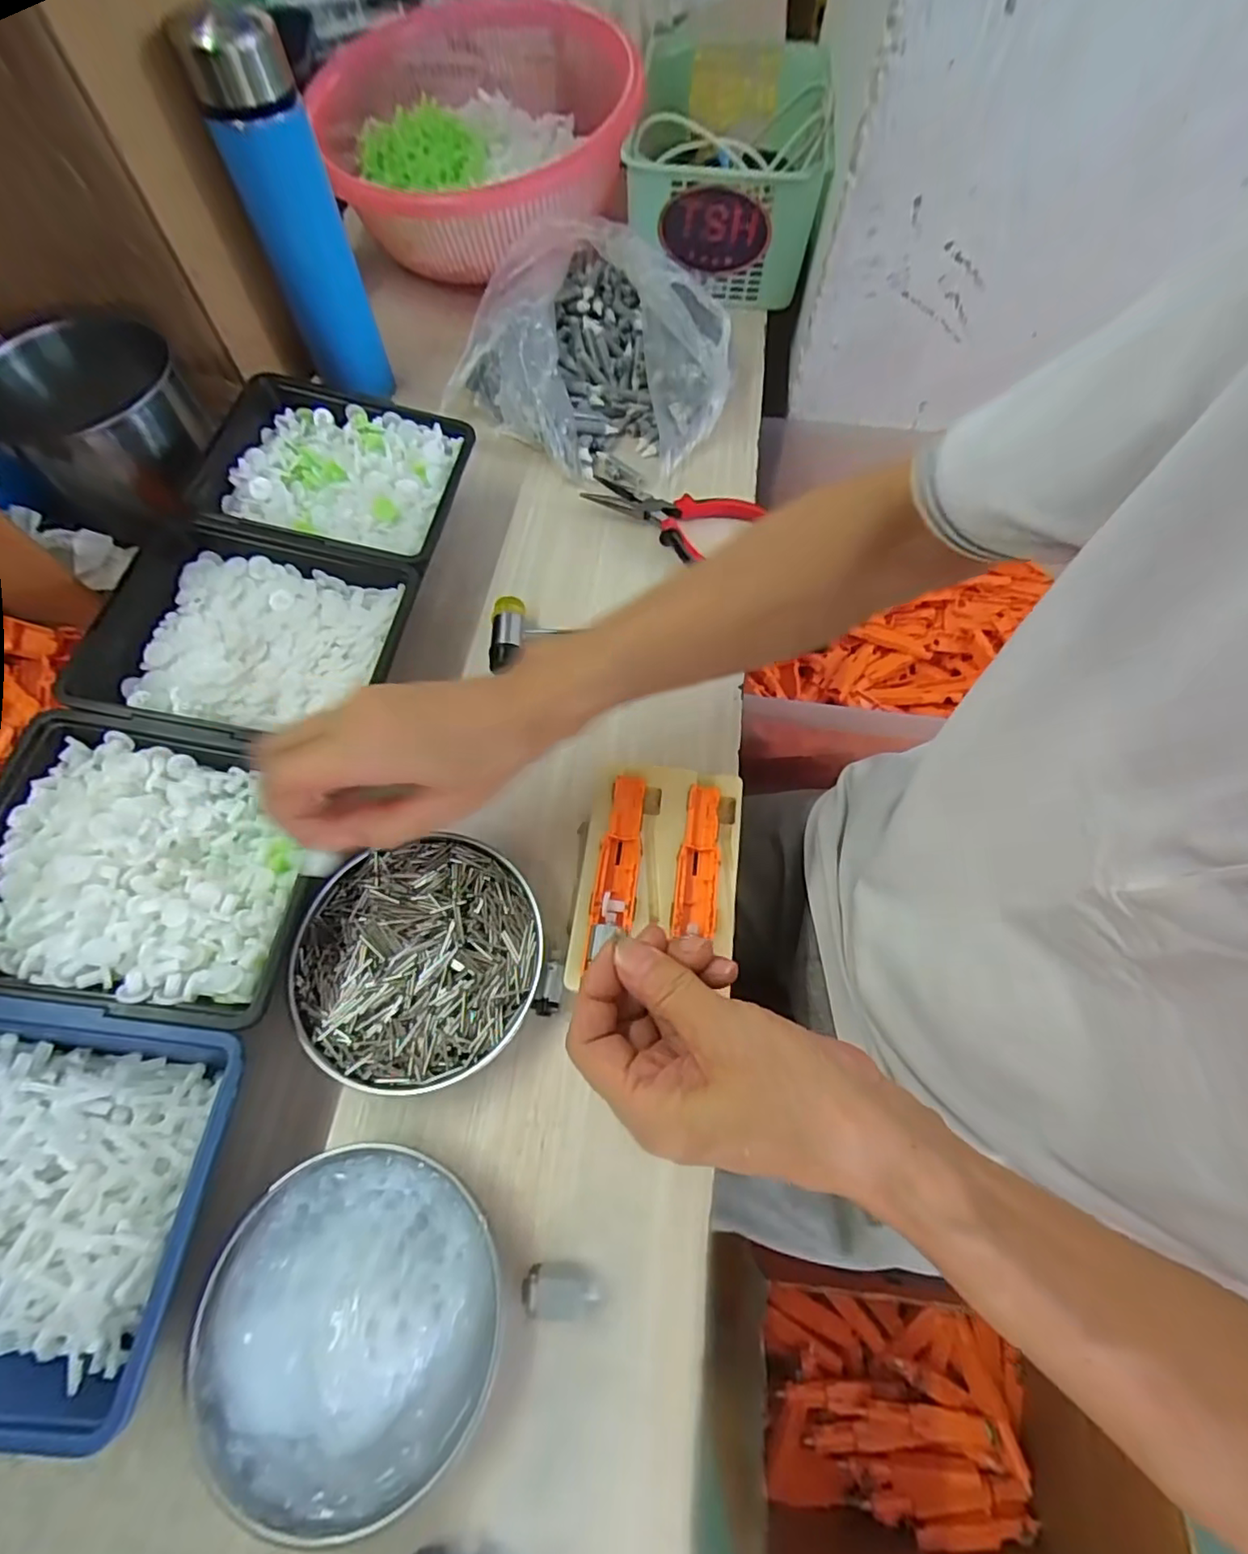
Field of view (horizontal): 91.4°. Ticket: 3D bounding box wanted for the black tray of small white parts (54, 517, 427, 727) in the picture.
[{"bbox_3d":[-0.234,-0.086,0.380,0.175,0.036,0.139,6,65,2],"label":"black tray of small white parts"}]

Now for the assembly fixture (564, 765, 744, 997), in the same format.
[{"bbox_3d":[0.020,0.056,0.361,0.091,0.017,0.125,7,65,3],"label":"assembly fixture"}]

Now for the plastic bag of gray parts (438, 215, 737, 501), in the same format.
[{"bbox_3d":[-0.022,-0.370,0.526,0.233,0.083,0.213,34,69,14],"label":"plastic bag of gray parts"}]

